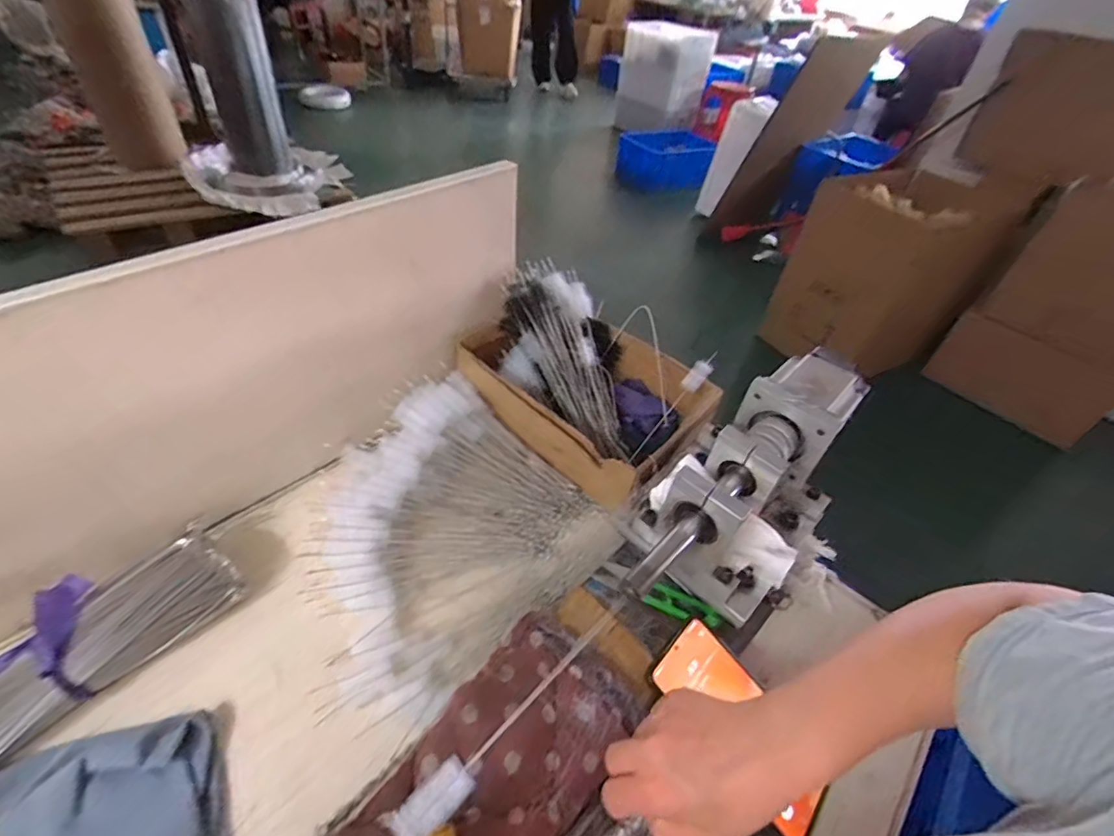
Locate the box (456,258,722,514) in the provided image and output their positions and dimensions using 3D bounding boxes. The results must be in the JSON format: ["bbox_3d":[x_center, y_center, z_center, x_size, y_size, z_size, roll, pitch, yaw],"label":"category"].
[{"bbox_3d":[0.037,-0.049,0.626,0.286,0.134,0.195,35,50,25],"label":"box"}]

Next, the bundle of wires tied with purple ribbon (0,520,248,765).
[{"bbox_3d":[-0.379,0.191,0.392,0.078,0.069,0.255,31,48,22],"label":"bundle of wires tied with purple ribbon"}]

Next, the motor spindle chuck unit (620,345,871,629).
[{"bbox_3d":[0.191,0.054,0.496,0.132,0.137,0.267,34,50,25],"label":"motor spindle chuck unit"}]

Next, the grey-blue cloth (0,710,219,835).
[{"bbox_3d":[-0.312,0.272,0.350,0.154,0.024,0.109,-6,45,-14],"label":"grey-blue cloth"}]

